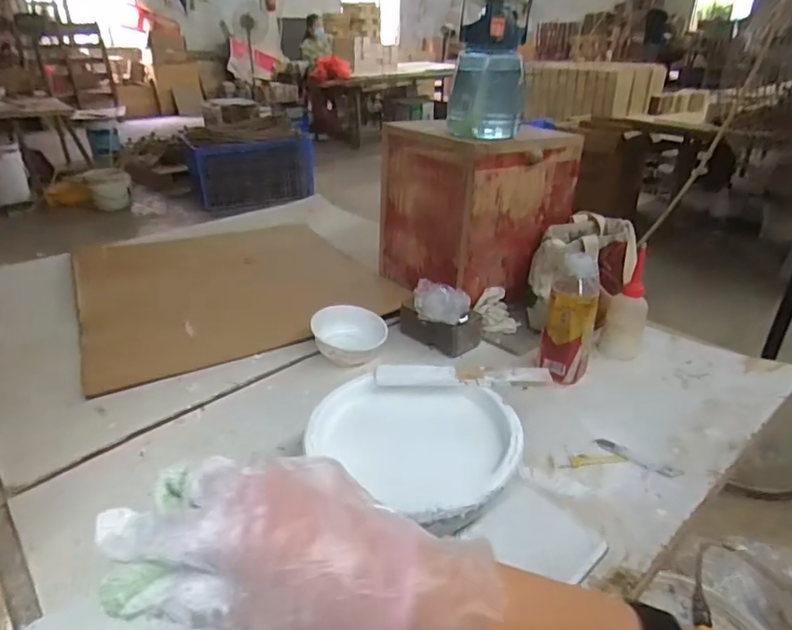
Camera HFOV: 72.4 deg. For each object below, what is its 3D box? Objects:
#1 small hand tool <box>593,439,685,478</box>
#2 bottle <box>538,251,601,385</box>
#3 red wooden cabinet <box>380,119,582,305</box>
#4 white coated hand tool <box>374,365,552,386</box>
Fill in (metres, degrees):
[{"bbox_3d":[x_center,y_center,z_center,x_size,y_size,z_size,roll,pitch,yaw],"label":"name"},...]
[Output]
[{"bbox_3d":[0.287,0.171,0.647,0.098,0.004,0.022,23,36,35],"label":"small hand tool"},{"bbox_3d":[0.246,0.007,0.765,0.070,0.175,0.056,11,31,19],"label":"bottle"},{"bbox_3d":[0.136,-0.196,0.991,0.251,0.282,0.257,-18,33,-29],"label":"red wooden cabinet"},{"bbox_3d":[0.077,0.069,0.632,0.199,0.016,0.026,1,29,2],"label":"white coated hand tool"}]

